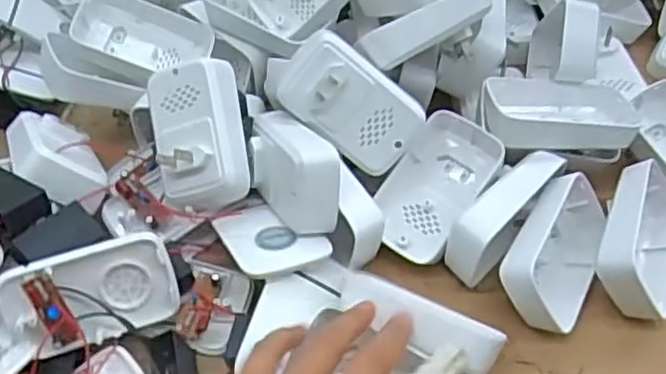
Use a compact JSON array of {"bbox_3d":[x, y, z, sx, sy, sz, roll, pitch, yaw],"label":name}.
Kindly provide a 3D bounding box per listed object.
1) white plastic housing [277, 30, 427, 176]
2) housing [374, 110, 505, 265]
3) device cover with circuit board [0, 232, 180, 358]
[{"bbox_3d":[0.011,-0.054,0.447,0.091,0.055,0.022,38,12,-6],"label":"white plastic housing"},{"bbox_3d":[0.067,0.000,0.464,0.057,0.027,0.097,34,90,14],"label":"housing"},{"bbox_3d":[-0.143,0.063,0.407,0.095,0.055,0.025,-16,10,-25],"label":"device cover with circuit board"}]

